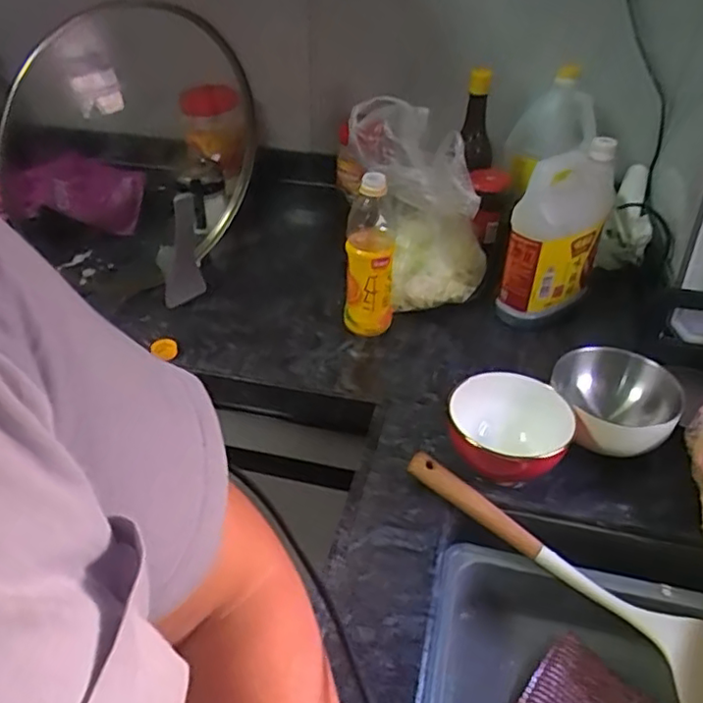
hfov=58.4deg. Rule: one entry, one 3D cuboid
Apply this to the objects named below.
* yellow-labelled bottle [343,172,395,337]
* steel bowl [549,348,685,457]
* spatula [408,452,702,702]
[{"bbox_3d":[0.023,-0.119,0.808,0.060,0.213,0.069,2,38,1],"label":"yellow-labelled bottle"},{"bbox_3d":[0.282,0.066,0.683,0.123,0.078,0.126,1,38,-1],"label":"steel bowl"},{"bbox_3d":[0.203,0.213,0.582,0.357,0.050,0.069,36,47,11],"label":"spatula"}]

